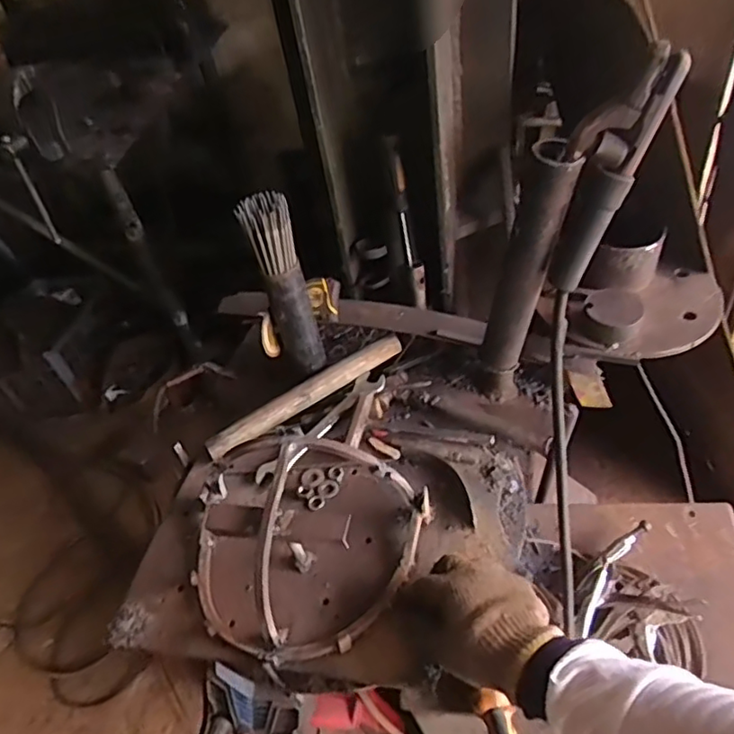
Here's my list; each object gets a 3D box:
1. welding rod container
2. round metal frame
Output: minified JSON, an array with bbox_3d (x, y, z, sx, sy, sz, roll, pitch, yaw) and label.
[{"bbox_3d":[-0.102,-0.101,0.759,0.060,0.235,0.065,-15,46,-2],"label":"welding rod container"},{"bbox_3d":[-0.073,0.183,0.607,0.260,0.120,0.193,2,48,8],"label":"round metal frame"}]

